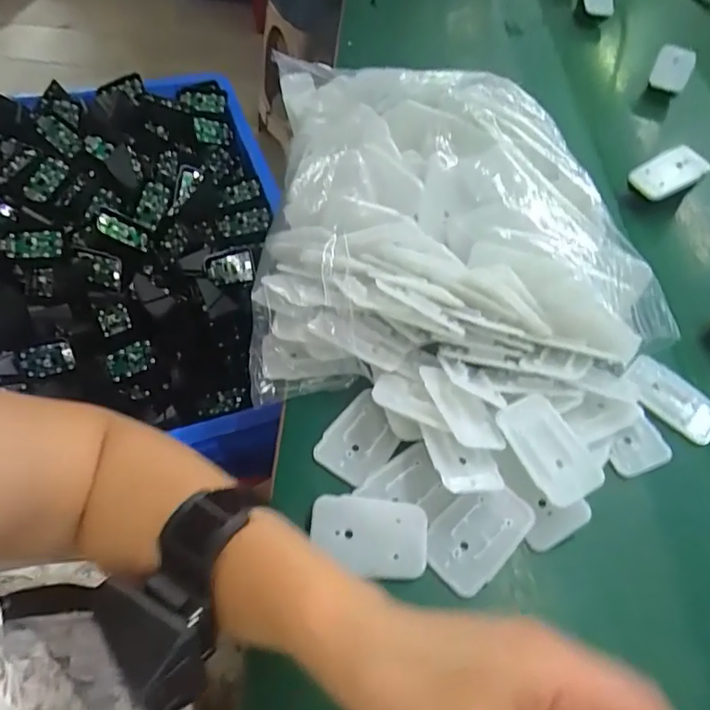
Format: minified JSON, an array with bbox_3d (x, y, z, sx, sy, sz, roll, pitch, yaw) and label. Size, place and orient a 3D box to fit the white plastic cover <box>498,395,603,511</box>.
[{"bbox_3d":[0.121,0.059,0.337,0.040,0.010,0.068,-25,61,-19],"label":"white plastic cover"}]

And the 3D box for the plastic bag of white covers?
[{"bbox_3d":[0.064,-0.121,0.429,0.277,0.101,0.295,0,56,-4],"label":"plastic bag of white covers"}]

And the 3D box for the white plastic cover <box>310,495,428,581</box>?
[{"bbox_3d":[0.008,0.109,0.322,0.068,0.004,0.045,4,80,4],"label":"white plastic cover"}]

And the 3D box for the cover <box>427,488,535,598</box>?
[{"bbox_3d":[0.073,0.107,0.324,0.066,0.005,0.043,-41,70,-15],"label":"cover"}]

